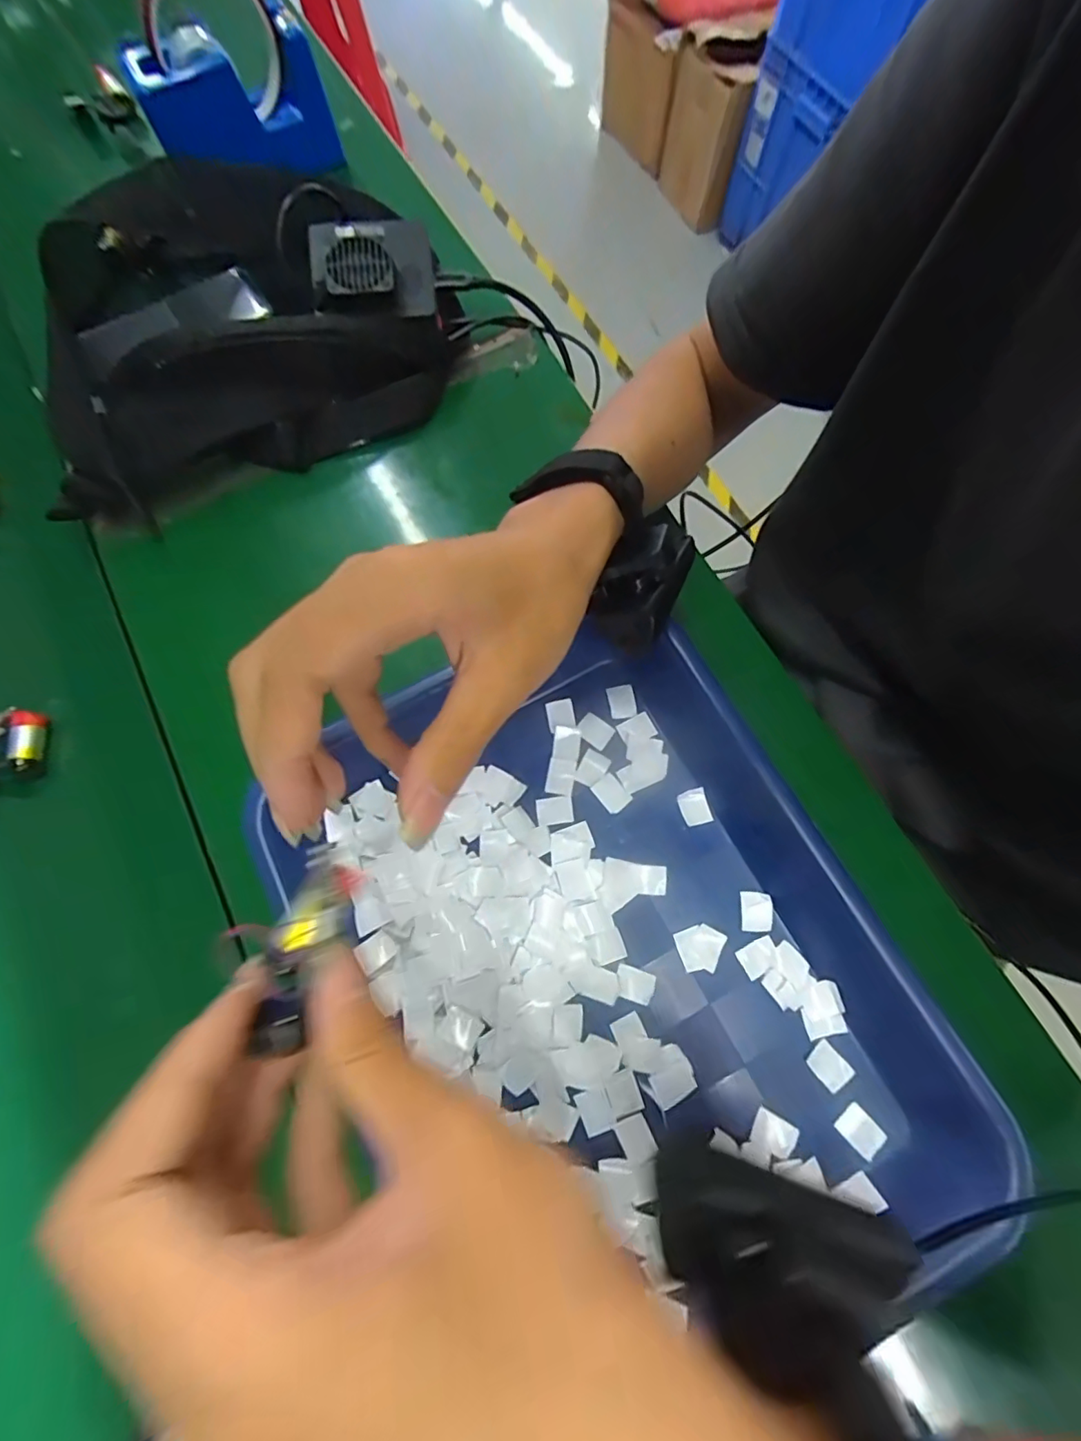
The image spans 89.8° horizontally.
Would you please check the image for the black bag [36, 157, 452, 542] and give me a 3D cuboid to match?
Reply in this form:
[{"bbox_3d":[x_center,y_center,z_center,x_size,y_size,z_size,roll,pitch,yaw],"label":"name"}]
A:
[{"bbox_3d":[-0.199,-0.253,0.348,0.270,0.095,0.162,-20,74,-6],"label":"black bag"}]

